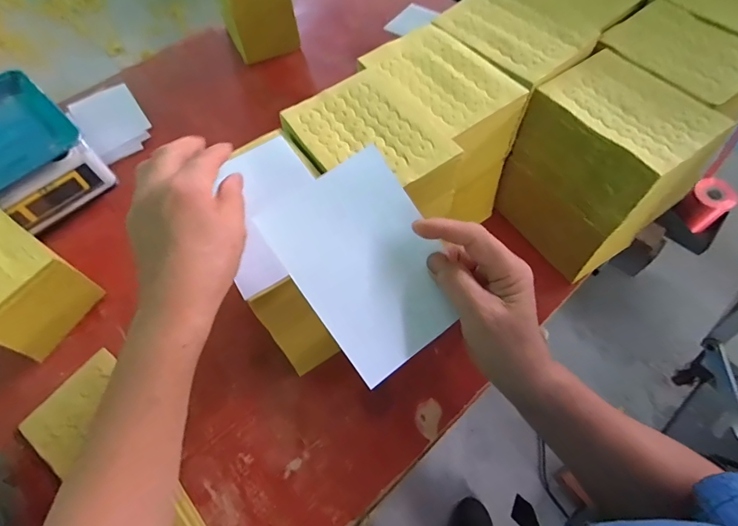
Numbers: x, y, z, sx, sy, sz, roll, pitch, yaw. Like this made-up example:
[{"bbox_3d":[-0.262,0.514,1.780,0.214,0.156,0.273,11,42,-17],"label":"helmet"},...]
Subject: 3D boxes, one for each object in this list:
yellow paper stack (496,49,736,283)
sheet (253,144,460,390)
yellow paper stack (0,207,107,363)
[{"bbox_3d":[0.285,-0.117,0.528,0.139,0.198,0.164,-31,65,-14],"label":"yellow paper stack"},{"bbox_3d":[0.000,-0.001,0.314,0.107,0.008,0.147,-34,88,-11],"label":"sheet"},{"bbox_3d":[-0.463,0.020,0.541,0.161,0.108,0.116,33,68,18],"label":"yellow paper stack"}]

